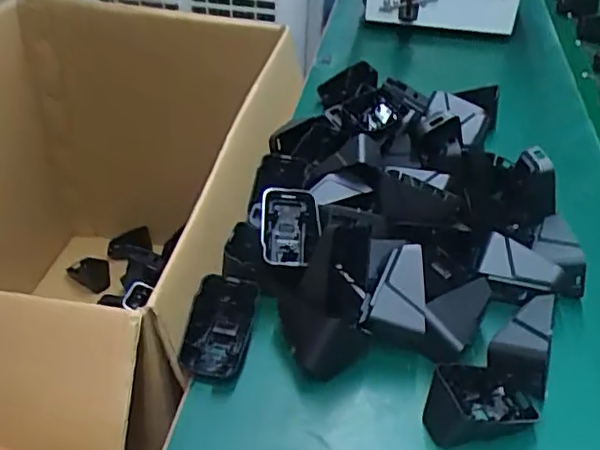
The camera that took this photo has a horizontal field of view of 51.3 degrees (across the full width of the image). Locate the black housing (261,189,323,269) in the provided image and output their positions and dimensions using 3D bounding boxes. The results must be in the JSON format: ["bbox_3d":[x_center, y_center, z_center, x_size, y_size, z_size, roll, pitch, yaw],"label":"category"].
[{"bbox_3d":[-0.008,0.002,0.486,0.044,0.037,0.063,-3,81,7],"label":"black housing"}]

